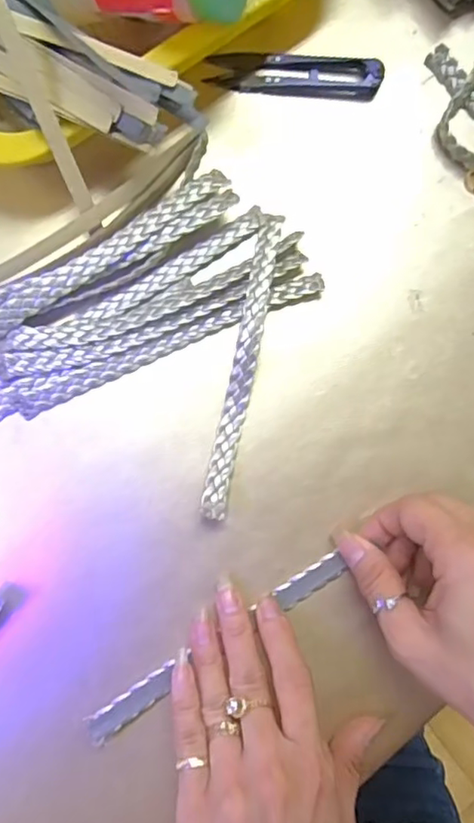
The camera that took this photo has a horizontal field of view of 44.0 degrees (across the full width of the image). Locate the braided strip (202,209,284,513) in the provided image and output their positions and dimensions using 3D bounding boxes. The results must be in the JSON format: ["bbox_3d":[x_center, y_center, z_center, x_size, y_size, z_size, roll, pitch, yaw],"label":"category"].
[{"bbox_3d":[0.004,-0.026,0.307,0.014,0.019,0.163,12,83,-5],"label":"braided strip"}]

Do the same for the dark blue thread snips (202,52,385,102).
[{"bbox_3d":[0.034,-0.194,0.334,0.097,0.010,0.023,3,84,-6],"label":"dark blue thread snips"}]

